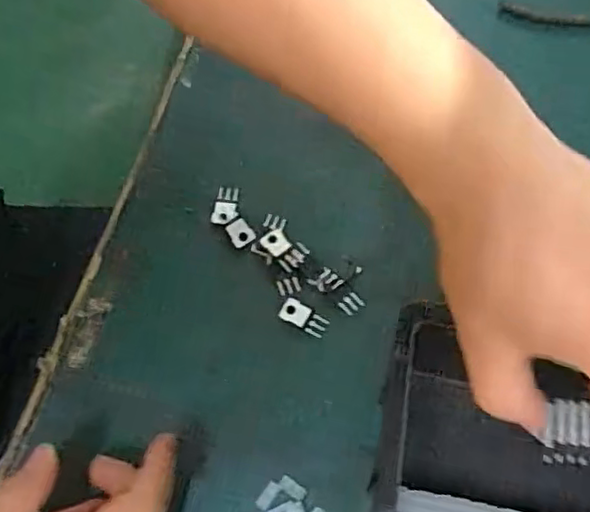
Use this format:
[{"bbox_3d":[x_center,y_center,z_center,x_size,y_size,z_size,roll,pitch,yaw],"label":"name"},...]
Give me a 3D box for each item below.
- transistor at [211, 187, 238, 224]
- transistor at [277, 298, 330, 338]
[{"bbox_3d":[-0.048,-0.036,0.444,0.017,0.007,0.031,5,50,1],"label":"transistor"},{"bbox_3d":[0.005,0.040,0.409,0.032,0.004,0.015,26,66,11],"label":"transistor"}]

